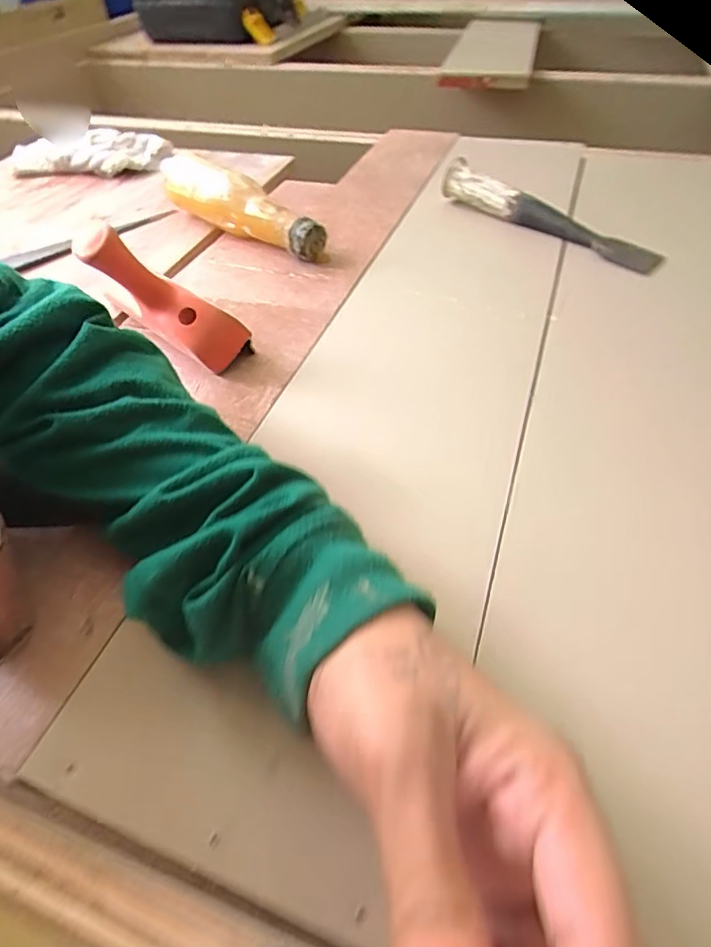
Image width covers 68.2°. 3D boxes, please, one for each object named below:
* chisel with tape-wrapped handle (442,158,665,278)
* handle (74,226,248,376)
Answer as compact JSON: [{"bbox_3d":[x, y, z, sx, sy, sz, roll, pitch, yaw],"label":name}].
[{"bbox_3d":[0.163,-0.224,0.453,0.206,0.037,0.022,34,58,29],"label":"chisel with tape-wrapped handle"},{"bbox_3d":[-0.121,-0.108,0.332,0.106,0.041,0.034,37,44,-24],"label":"handle"}]

